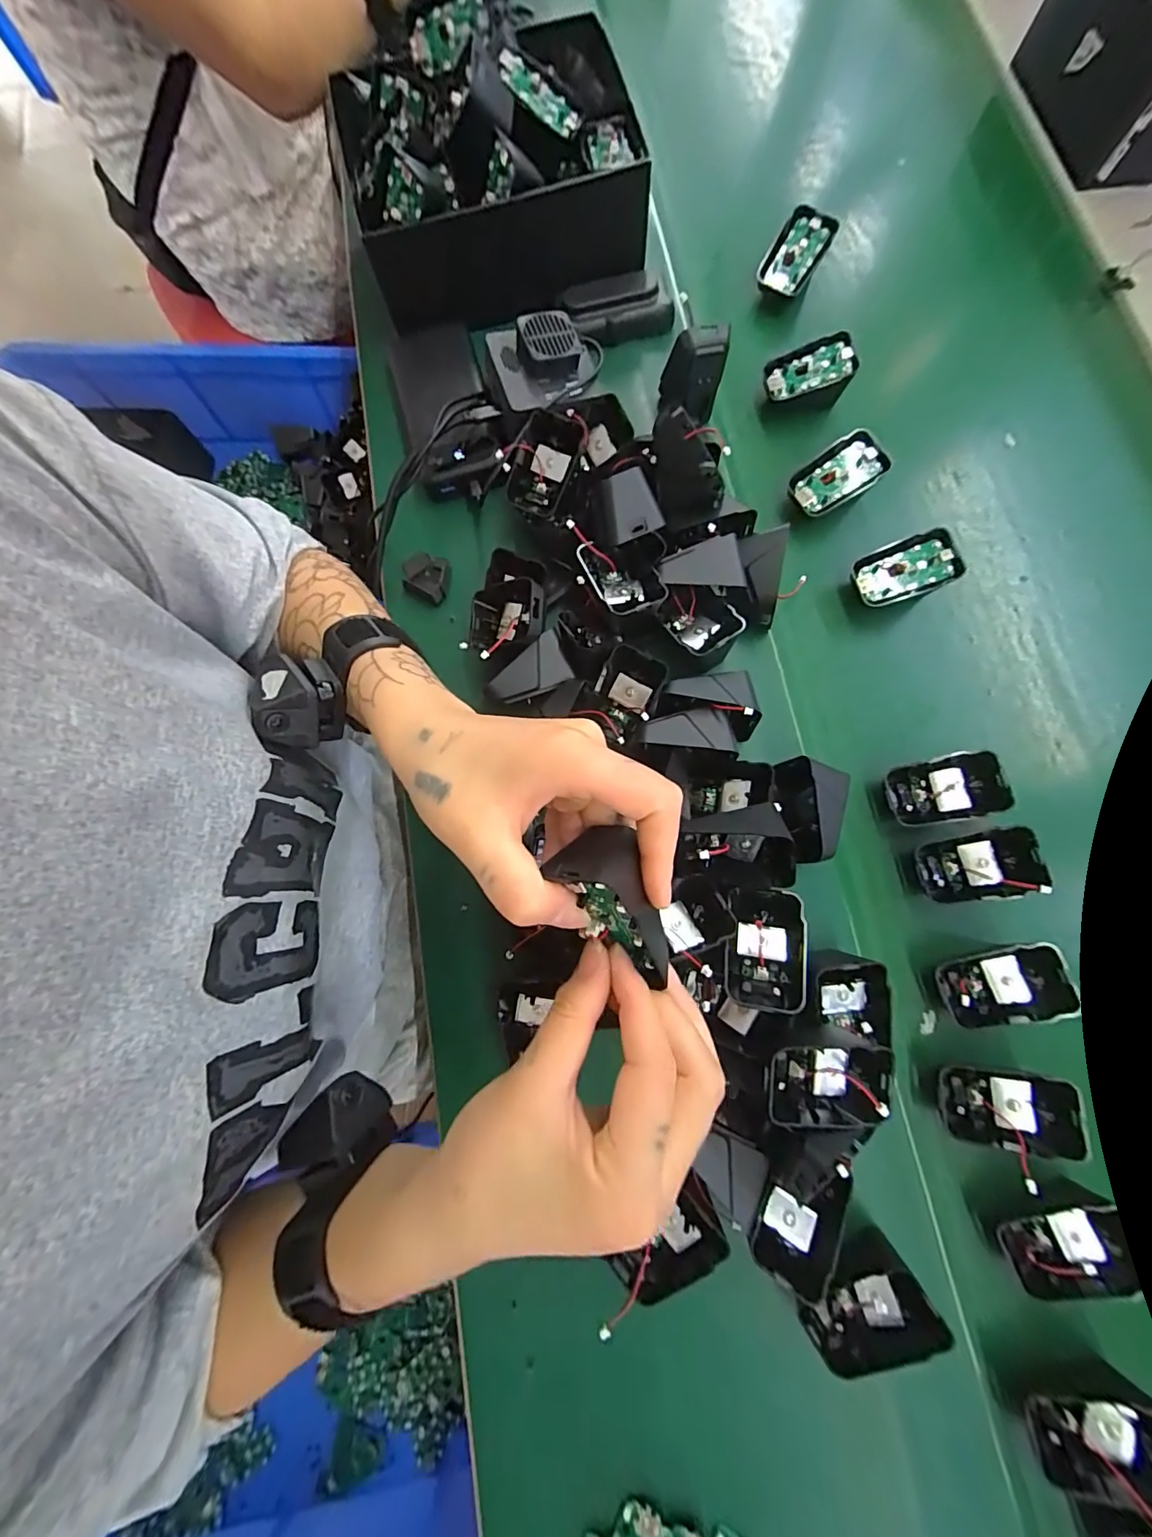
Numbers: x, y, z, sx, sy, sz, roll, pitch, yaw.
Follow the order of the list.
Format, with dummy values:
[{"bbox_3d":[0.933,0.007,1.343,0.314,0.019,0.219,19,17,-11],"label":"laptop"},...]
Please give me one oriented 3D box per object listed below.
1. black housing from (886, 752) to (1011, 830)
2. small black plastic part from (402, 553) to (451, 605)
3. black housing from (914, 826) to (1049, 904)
[{"bbox_3d":[0.253,0.016,0.352,0.063,0.043,0.043,-9,77,-2],"label":"black housing"},{"bbox_3d":[-0.120,-0.154,0.406,0.038,0.011,0.036,13,78,3],"label":"small black plastic part"},{"bbox_3d":[0.268,0.068,0.342,0.064,0.046,0.045,-11,77,-2],"label":"black housing"}]

